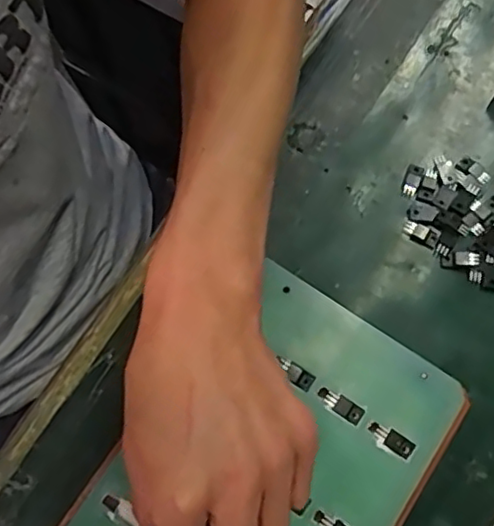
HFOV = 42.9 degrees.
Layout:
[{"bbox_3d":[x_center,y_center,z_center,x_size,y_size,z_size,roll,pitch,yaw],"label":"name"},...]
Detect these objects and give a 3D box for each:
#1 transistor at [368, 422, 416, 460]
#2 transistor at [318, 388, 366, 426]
[{"bbox_3d":[0.078,0.095,0.339,0.027,0.004,0.010,33,77,9],"label":"transistor"},{"bbox_3d":[0.051,0.077,0.343,0.026,0.004,0.011,34,77,9],"label":"transistor"}]

